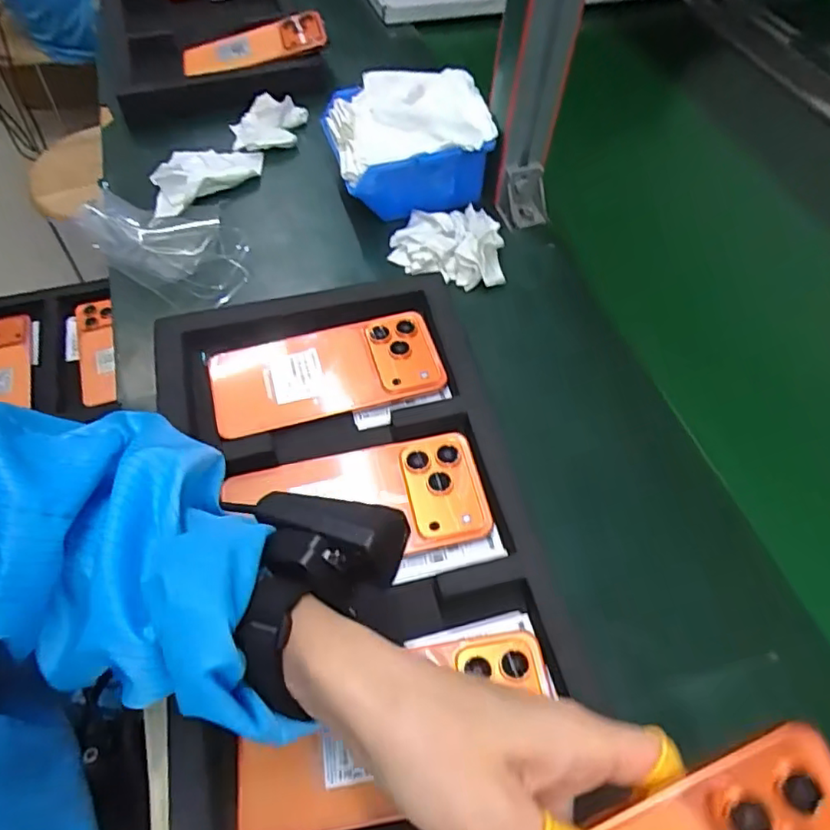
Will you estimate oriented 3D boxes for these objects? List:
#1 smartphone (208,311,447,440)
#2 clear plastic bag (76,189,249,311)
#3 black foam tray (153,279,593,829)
[{"bbox_3d":[-0.064,-0.033,0.437,0.165,0.013,0.072,-14,57,-10],"label":"smartphone"},{"bbox_3d":[-0.227,-0.154,0.525,0.169,0.025,0.103,23,58,12],"label":"clear plastic bag"},{"bbox_3d":[-0.027,0.113,0.329,0.211,0.032,0.474,-12,56,-9],"label":"black foam tray"}]

